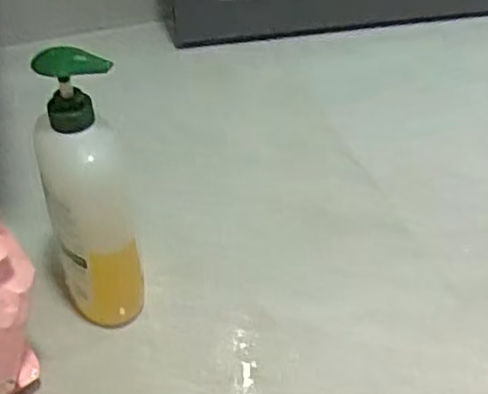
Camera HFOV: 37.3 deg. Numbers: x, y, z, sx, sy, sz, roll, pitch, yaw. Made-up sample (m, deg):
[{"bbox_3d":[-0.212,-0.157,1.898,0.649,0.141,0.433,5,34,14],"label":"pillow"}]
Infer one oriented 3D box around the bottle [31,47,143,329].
[{"bbox_3d":[-0.132,0.006,0.614,0.066,0.270,0.067,-16,33,-16],"label":"bottle"}]

